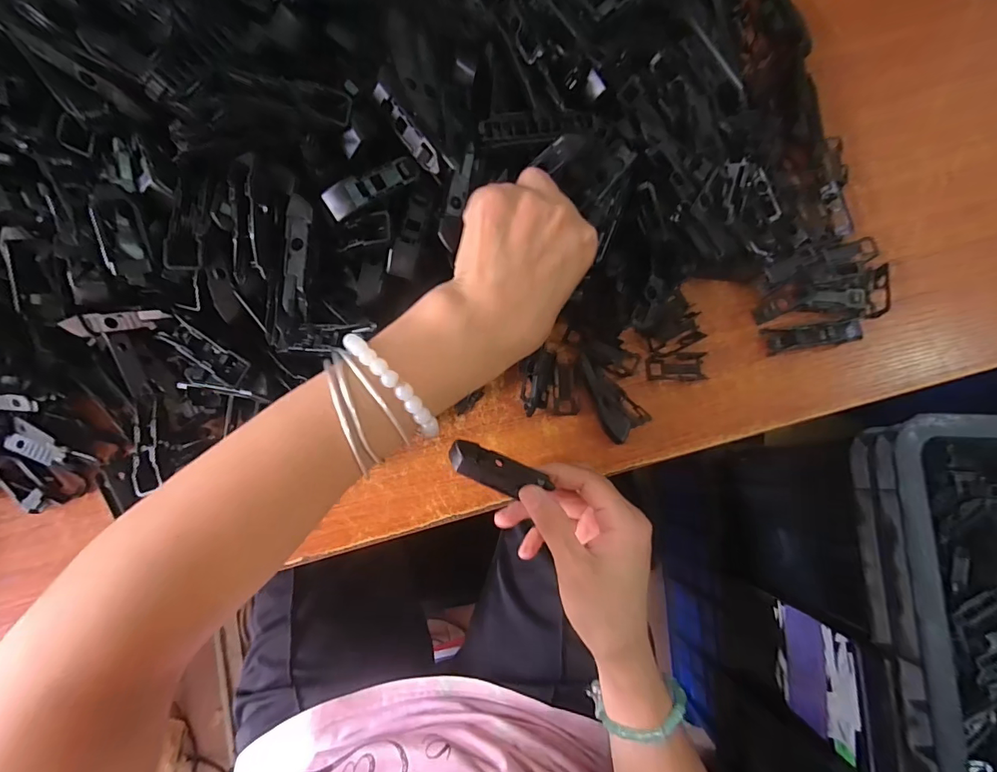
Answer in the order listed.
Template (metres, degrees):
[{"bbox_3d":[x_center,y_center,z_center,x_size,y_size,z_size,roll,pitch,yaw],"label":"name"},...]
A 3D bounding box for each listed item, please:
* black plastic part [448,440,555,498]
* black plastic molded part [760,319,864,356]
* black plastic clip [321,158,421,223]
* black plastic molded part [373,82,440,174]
[{"bbox_3d":[0.000,0.053,0.276,0.064,0.008,0.021,19,80,0],"label":"black plastic part"},{"bbox_3d":[0.223,-0.036,0.318,0.064,0.013,0.018,-9,79,-1],"label":"black plastic molded part"},{"bbox_3d":[-0.071,-0.115,0.254,0.058,0.012,0.015,-36,82,-19],"label":"black plastic clip"},{"bbox_3d":[-0.053,-0.147,0.258,0.010,0.008,0.053,-40,103,-7],"label":"black plastic molded part"}]

